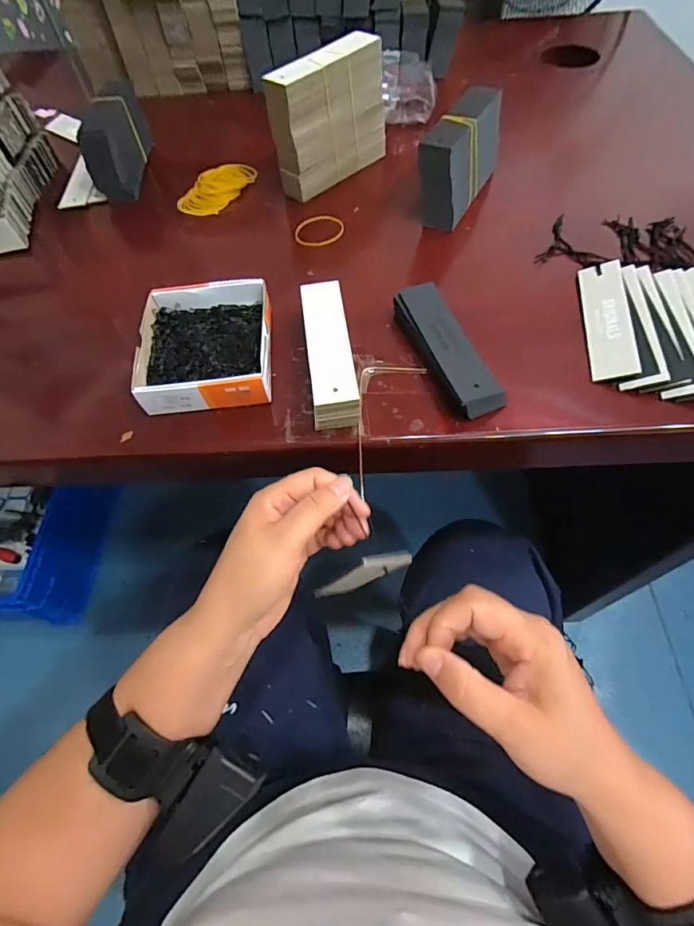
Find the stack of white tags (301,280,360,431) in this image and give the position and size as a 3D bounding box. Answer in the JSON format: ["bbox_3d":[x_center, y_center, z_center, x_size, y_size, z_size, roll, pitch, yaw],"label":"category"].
[{"bbox_3d":[-0.012,-0.087,0.364,0.035,0.031,0.126,-6,60,-1],"label":"stack of white tags"}]

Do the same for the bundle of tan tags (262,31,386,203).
[{"bbox_3d":[-0.016,-0.355,0.478,0.134,0.104,0.033,-40,66,-18],"label":"bundle of tan tags"}]

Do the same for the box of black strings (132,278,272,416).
[{"bbox_3d":[-0.113,-0.093,0.374,0.102,0.033,0.114,-6,60,0],"label":"box of black strings"}]

